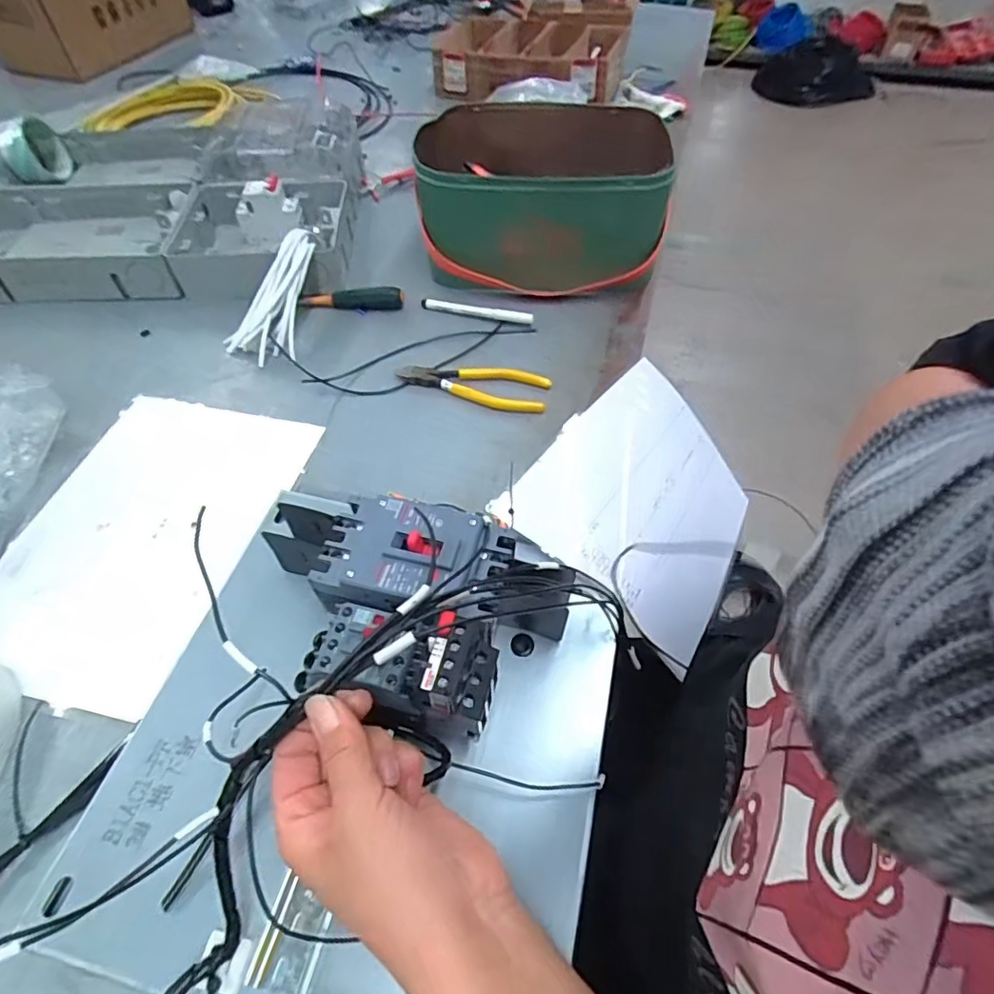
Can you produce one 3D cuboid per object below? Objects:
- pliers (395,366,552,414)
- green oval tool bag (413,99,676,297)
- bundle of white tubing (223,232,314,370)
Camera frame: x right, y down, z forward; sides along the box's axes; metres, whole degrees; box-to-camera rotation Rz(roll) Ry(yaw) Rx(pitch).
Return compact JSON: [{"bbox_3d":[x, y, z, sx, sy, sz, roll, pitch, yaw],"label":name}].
[{"bbox_3d":[-0.025,-0.120,0.588,0.158,0.011,0.053,10,54,5],"label":"pliers"},{"bbox_3d":[0.065,-0.395,0.715,0.301,0.131,0.270,6,54,3],"label":"green oval tool bag"},{"bbox_3d":[-0.254,-0.237,0.633,0.076,0.032,0.170,14,78,8],"label":"bundle of white tubing"}]

